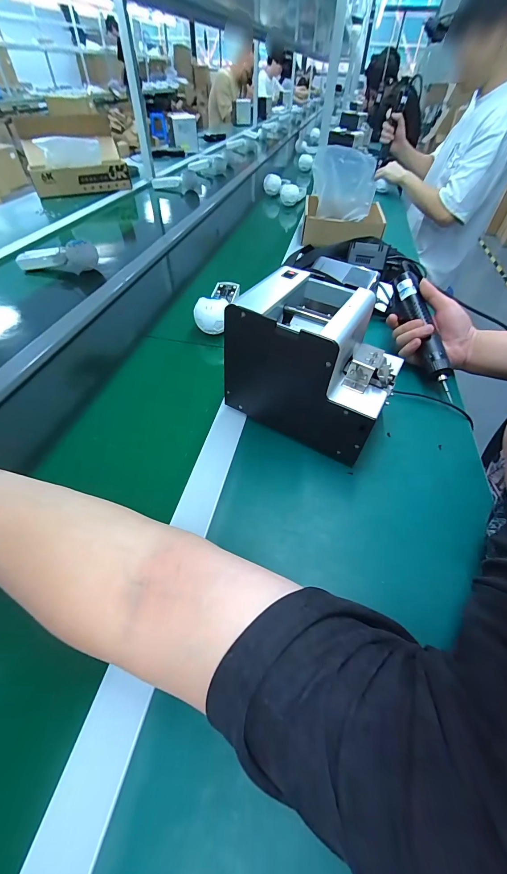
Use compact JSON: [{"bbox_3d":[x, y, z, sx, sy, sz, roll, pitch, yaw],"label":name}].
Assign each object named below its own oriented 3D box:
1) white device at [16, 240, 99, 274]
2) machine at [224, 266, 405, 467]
[{"bbox_3d":[-0.437,-0.401,0.715,0.166,0.067,0.042,-1,49,-3],"label":"white device"},{"bbox_3d":[0.073,-0.087,0.380,0.177,0.151,0.127,25,53,18],"label":"machine"}]

